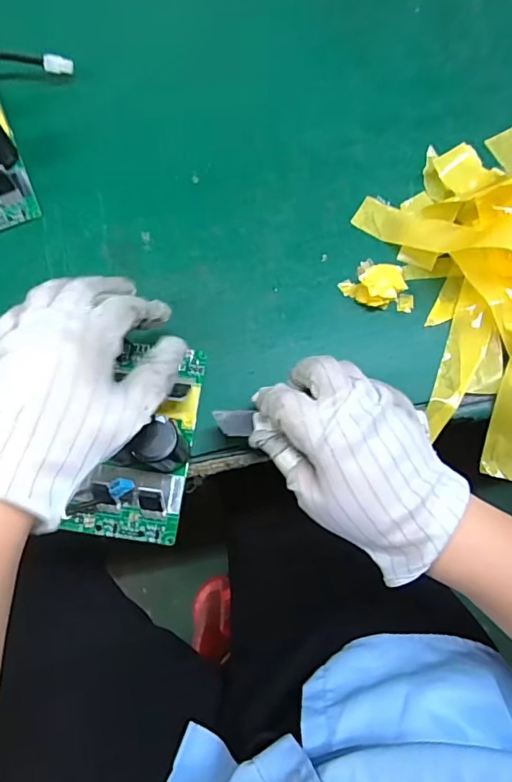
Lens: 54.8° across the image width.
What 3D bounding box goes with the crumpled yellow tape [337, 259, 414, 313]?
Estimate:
[{"bbox_3d":[0.095,-0.082,0.367,0.054,0.024,0.038,25,79,7],"label":"crumpled yellow tape"}]

